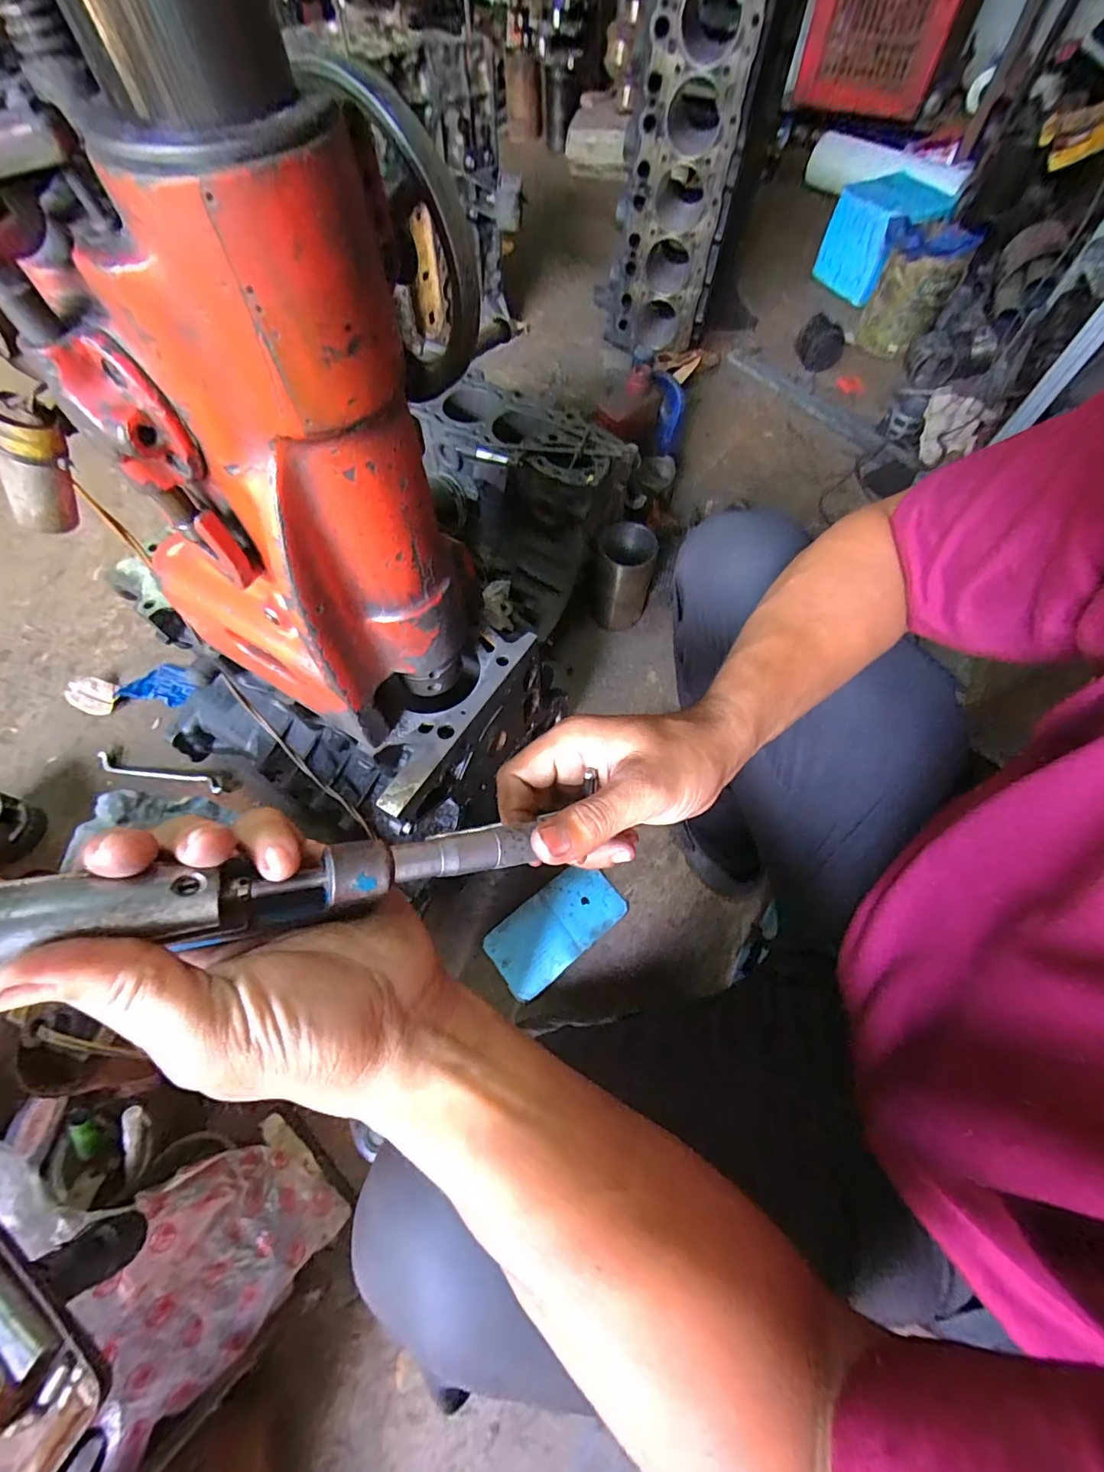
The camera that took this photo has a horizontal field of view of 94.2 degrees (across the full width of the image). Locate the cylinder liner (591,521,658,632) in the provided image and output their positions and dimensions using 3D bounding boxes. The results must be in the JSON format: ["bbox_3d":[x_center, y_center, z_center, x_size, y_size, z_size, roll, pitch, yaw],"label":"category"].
[{"bbox_3d":[0.117,-0.270,0.879,0.103,0.155,0.091,10,62,4],"label":"cylinder liner"}]

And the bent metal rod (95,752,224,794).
[{"bbox_3d":[-0.611,0.059,0.798,0.213,0.019,0.027,12,63,6],"label":"bent metal rod"}]

